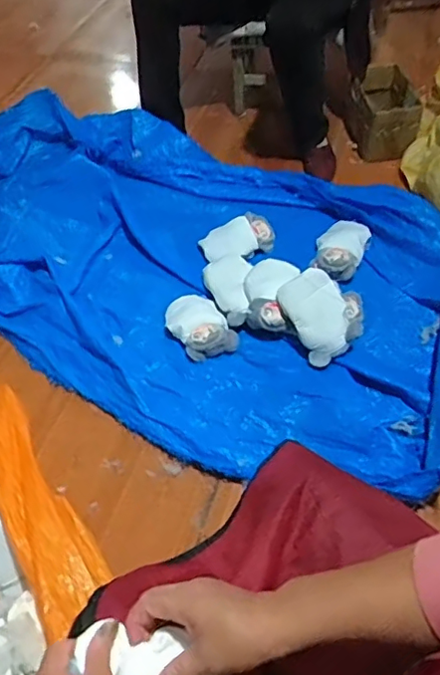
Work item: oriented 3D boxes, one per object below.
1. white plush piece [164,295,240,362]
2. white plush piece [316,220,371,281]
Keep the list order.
[{"bbox_3d":[-0.049,-0.025,1.276,0.123,0.059,0.180,-27,55,-14],"label":"white plush piece"},{"bbox_3d":[0.302,-0.224,1.396,0.117,0.064,0.192,22,58,21],"label":"white plush piece"}]

